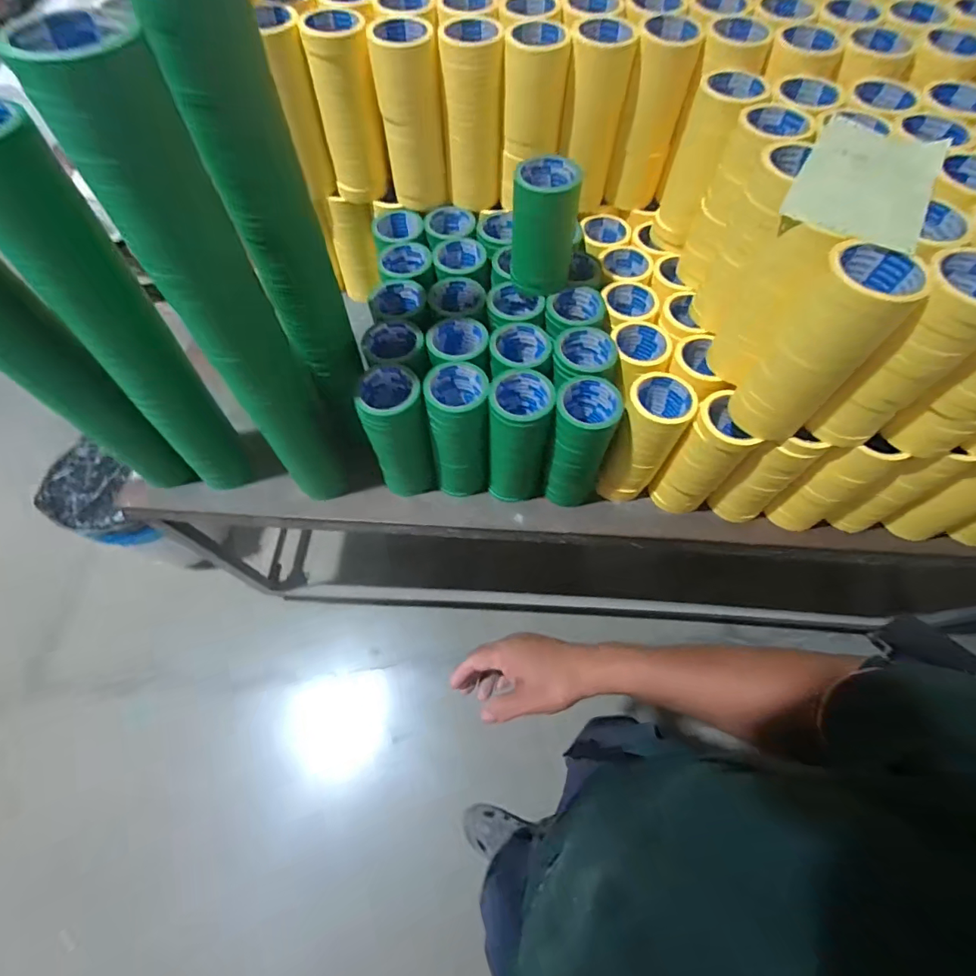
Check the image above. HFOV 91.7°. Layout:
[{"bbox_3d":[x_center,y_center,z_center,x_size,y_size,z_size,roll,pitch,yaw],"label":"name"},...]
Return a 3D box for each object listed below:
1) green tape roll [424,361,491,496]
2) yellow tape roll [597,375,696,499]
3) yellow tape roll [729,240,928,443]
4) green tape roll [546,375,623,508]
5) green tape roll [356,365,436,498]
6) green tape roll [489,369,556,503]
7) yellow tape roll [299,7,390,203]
[{"bbox_3d":[-0.044,-0.088,0.780,0.088,0.249,0.094,0,63,0],"label":"green tape roll"},{"bbox_3d":[0.253,-0.073,0.779,0.096,0.225,0.111,32,68,15],"label":"yellow tape roll"},{"bbox_3d":[0.399,-0.164,0.572,0.099,0.237,0.095,0,63,0],"label":"yellow tape roll"},{"bbox_3d":[0.146,-0.066,0.769,0.092,0.247,0.094,14,64,7],"label":"green tape roll"},{"bbox_3d":[-0.144,-0.087,0.780,0.092,0.234,0.106,-13,64,-6],"label":"green tape roll"},{"bbox_3d":[0.050,-0.074,0.770,0.096,0.241,0.092,0,63,0],"label":"green tape roll"},{"bbox_3d":[-0.235,-0.636,0.807,0.094,0.236,0.100,-13,64,-6],"label":"yellow tape roll"}]

